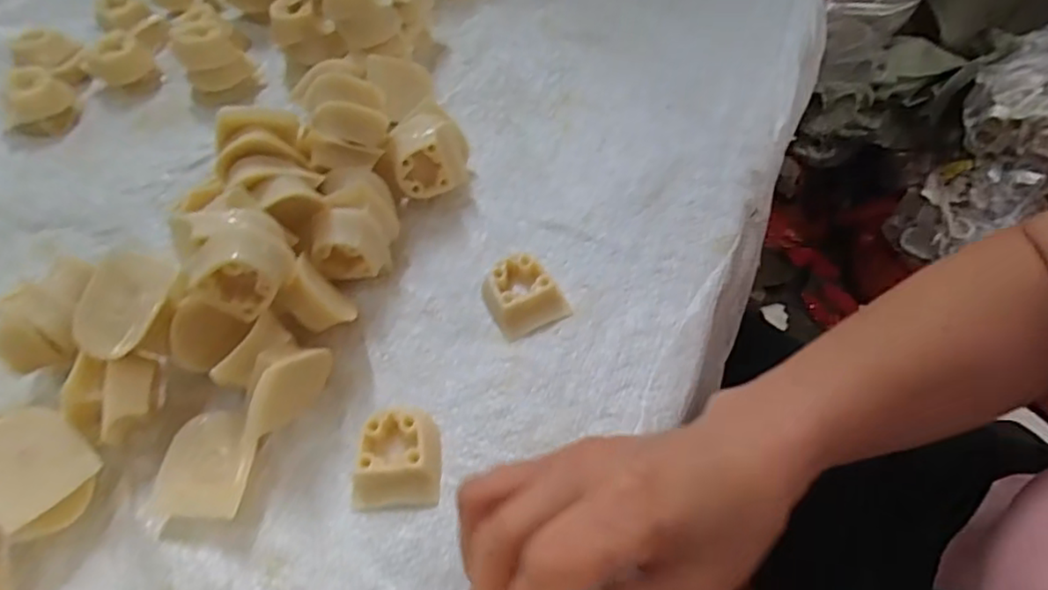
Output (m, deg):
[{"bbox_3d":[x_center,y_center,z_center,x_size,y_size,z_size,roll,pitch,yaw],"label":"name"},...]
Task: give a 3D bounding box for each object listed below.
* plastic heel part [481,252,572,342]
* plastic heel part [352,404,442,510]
[{"bbox_3d":[0.000,-0.001,0.331,0.038,0.019,0.038,-22,56,-12],"label":"plastic heel part"},{"bbox_3d":[-0.056,0.072,0.284,0.037,0.017,0.041,-1,54,2],"label":"plastic heel part"}]

